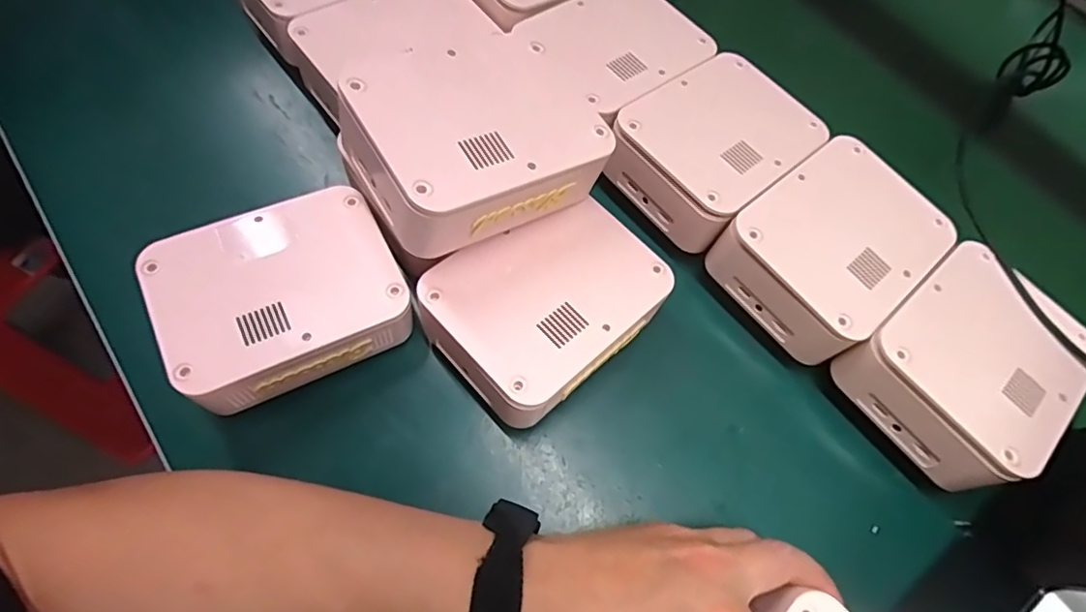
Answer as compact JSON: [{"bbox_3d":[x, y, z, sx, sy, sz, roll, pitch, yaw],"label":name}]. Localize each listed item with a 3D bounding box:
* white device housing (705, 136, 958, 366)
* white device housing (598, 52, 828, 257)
[{"bbox_3d":[0.182,-0.039,0.349,0.130,0.043,0.097,-37,73,-18],"label":"white device housing"},{"bbox_3d":[0.116,-0.109,0.378,0.128,0.044,0.097,-38,73,-18],"label":"white device housing"}]

